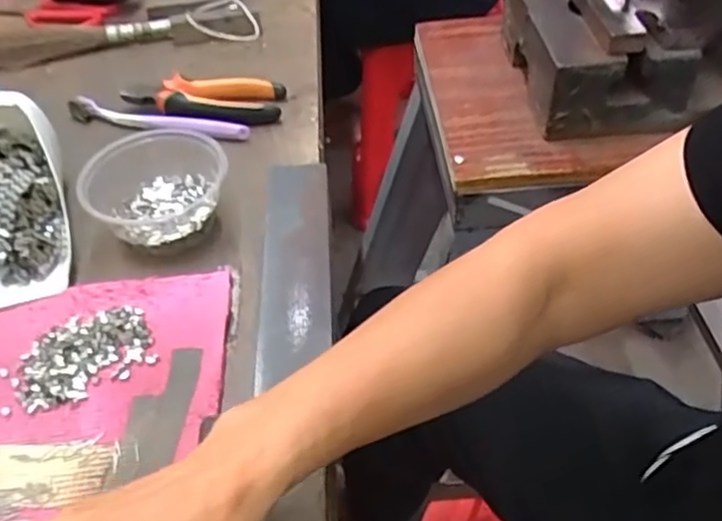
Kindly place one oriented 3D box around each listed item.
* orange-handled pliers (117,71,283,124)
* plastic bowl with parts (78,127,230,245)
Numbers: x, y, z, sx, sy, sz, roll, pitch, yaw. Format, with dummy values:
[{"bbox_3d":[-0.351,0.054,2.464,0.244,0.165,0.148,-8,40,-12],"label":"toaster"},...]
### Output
[{"bbox_3d":[-0.150,-0.151,0.627,0.149,0.021,0.062,4,47,5],"label":"orange-handled pliers"},{"bbox_3d":[-0.159,-0.056,0.512,0.105,0.047,0.090,-19,49,-16],"label":"plastic bowl with parts"}]

